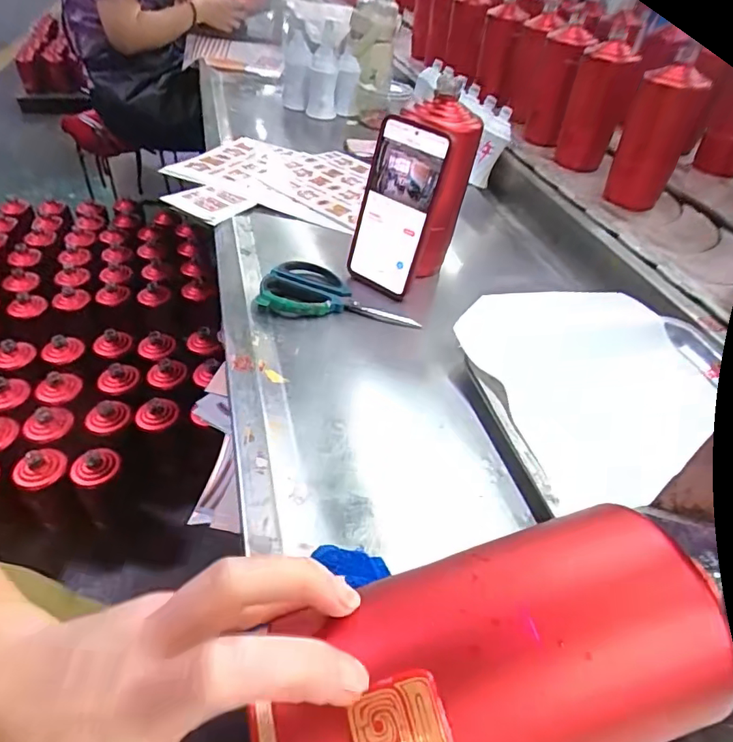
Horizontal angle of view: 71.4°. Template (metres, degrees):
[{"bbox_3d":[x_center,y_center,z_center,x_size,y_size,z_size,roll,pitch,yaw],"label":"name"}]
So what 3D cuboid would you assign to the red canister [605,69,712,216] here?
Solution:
[{"bbox_3d":[0.425,-0.344,0.756,0.086,0.173,0.093,21,44,16],"label":"red canister"}]

